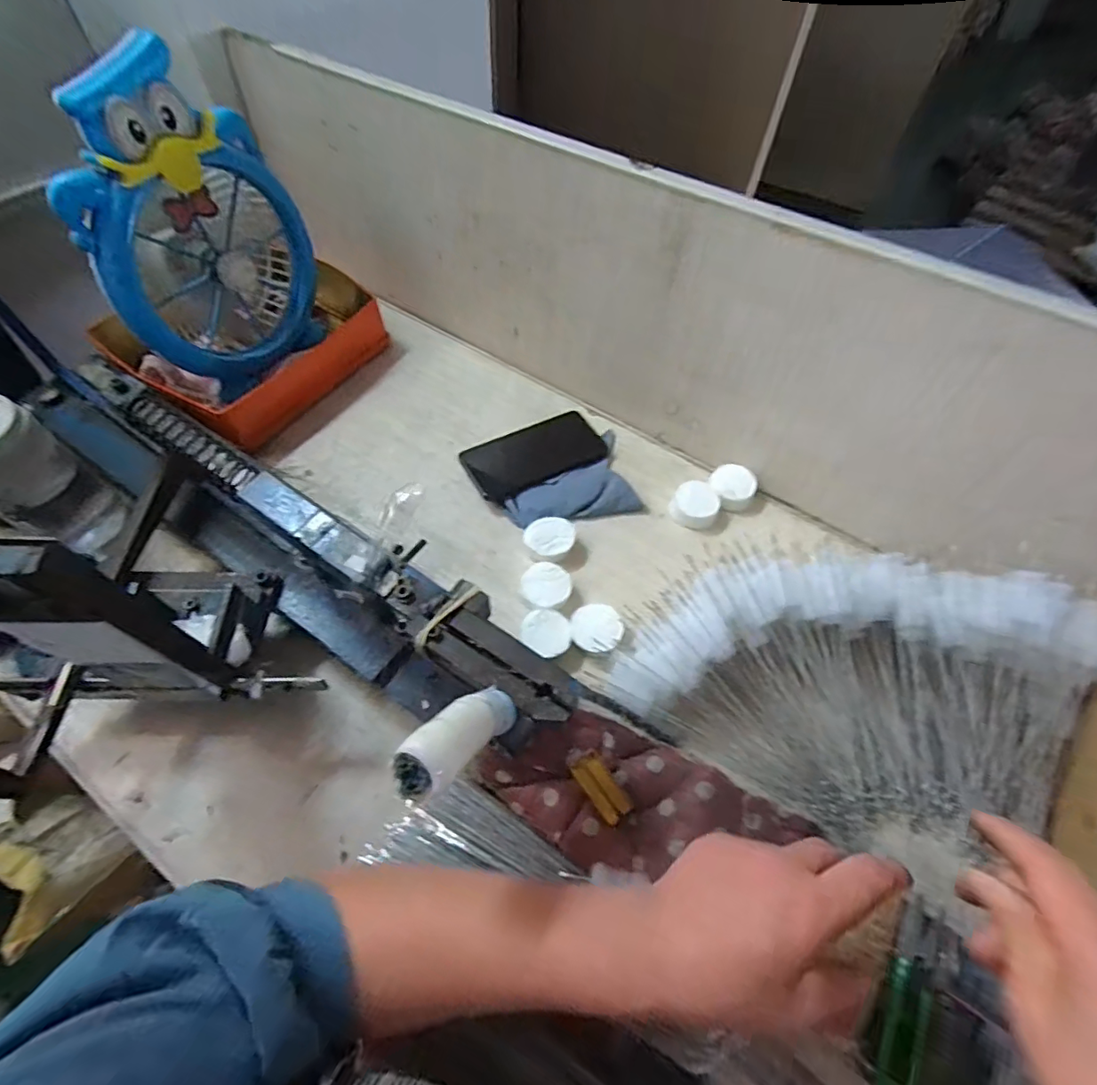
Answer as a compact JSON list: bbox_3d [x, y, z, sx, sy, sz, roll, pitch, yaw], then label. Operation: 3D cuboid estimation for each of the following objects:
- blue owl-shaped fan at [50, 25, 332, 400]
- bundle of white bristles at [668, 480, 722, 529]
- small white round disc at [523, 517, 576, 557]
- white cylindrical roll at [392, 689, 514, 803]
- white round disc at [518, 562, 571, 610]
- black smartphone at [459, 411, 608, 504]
[{"bbox_3d":[-0.364,-0.318,0.562,0.093,0.272,0.227,21,61,10],"label":"blue owl-shaped fan"},{"bbox_3d":[0.158,-0.039,0.580,0.048,0.021,0.048,21,61,10],"label":"bundle of white bristles"},{"bbox_3d":[0.002,-0.006,0.548,0.046,0.015,0.048,1,59,-2],"label":"small white round disc"},{"bbox_3d":[-0.038,0.090,0.255,0.025,0.098,0.023,0,91,21],"label":"white cylindrical roll"},{"bbox_3d":[-0.004,0.045,0.521,0.048,0.020,0.050,1,59,-2],"label":"white round disc"},{"bbox_3d":[-0.014,-0.101,0.610,0.157,0.012,0.078,-28,64,-18],"label":"black smartphone"}]

